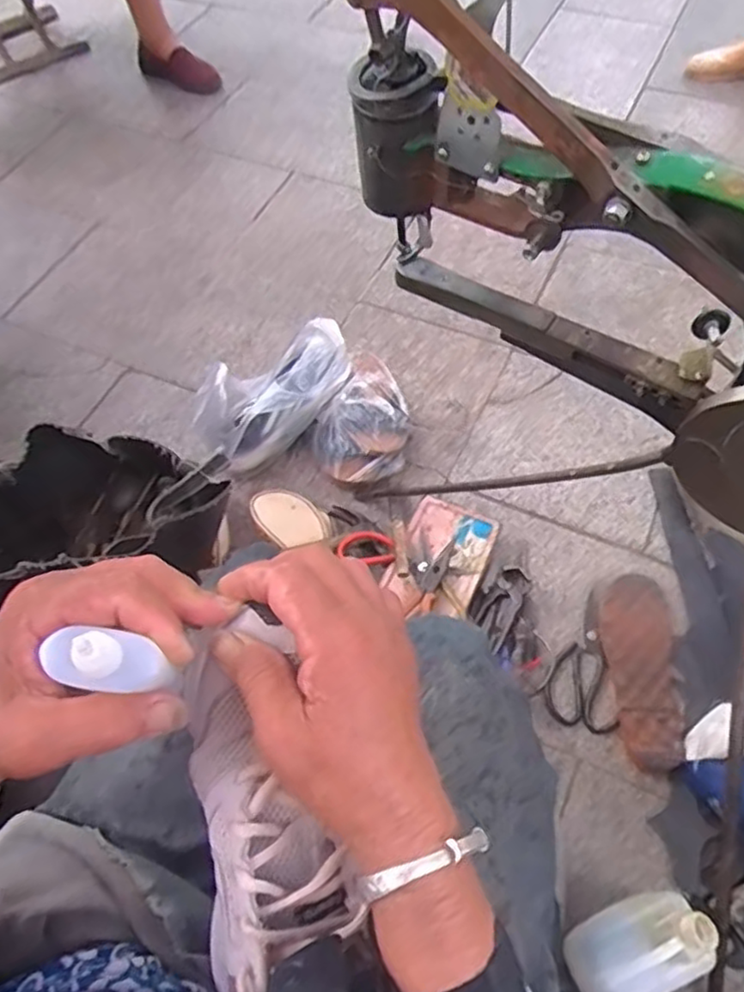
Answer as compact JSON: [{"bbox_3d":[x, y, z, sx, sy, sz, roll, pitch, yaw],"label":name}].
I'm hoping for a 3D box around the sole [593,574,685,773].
[{"bbox_3d":[0.332,0.212,0.847,0.090,0.021,0.238,5,60,6],"label":"sole"}]

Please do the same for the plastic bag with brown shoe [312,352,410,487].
[{"bbox_3d":[-0.015,-0.132,1.063,0.151,0.068,0.250,6,60,7],"label":"plastic bag with brown shoe"}]

